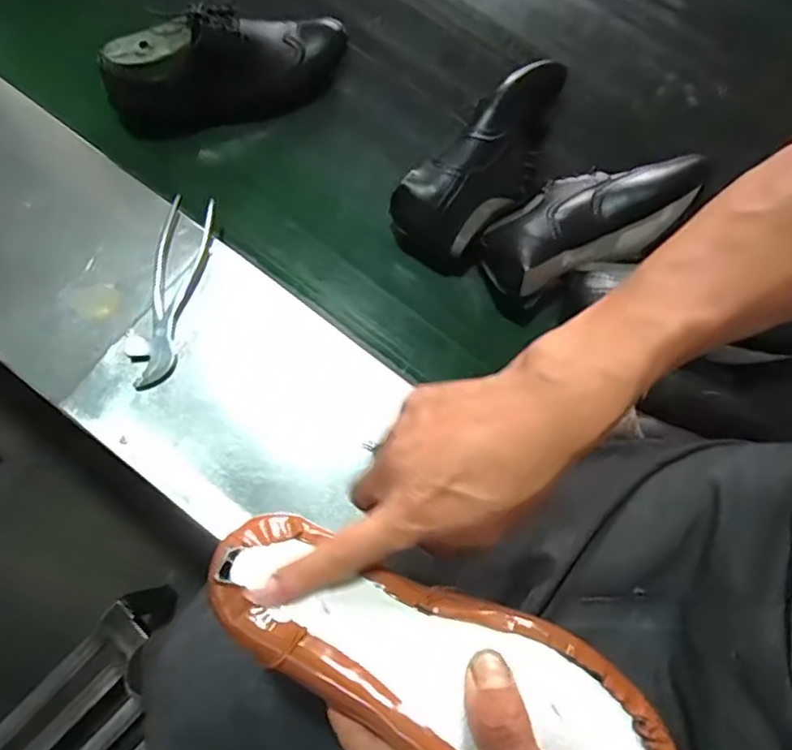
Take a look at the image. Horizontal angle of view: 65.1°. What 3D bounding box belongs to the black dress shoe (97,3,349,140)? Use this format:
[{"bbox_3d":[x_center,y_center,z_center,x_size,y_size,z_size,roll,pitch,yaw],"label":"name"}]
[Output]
[{"bbox_3d":[-0.173,-0.330,0.662,0.255,0.091,0.086,-22,77,-19],"label":"black dress shoe"}]

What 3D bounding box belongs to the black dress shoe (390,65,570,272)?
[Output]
[{"bbox_3d":[0.104,-0.222,0.658,0.101,0.093,0.243,38,76,9],"label":"black dress shoe"}]

